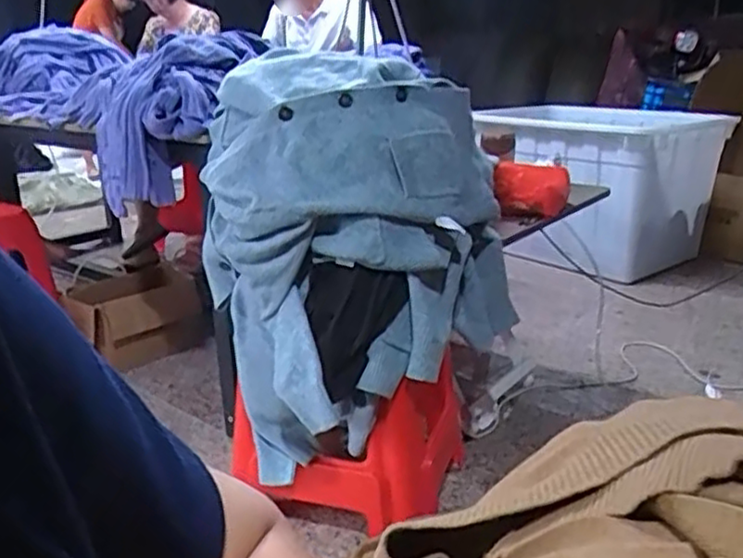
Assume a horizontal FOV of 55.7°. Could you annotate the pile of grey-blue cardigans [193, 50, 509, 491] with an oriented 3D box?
[{"bbox_3d":[-0.014,-0.084,1.267,0.505,0.560,0.345,-11,21,-30],"label":"pile of grey-blue cardigans"}]

